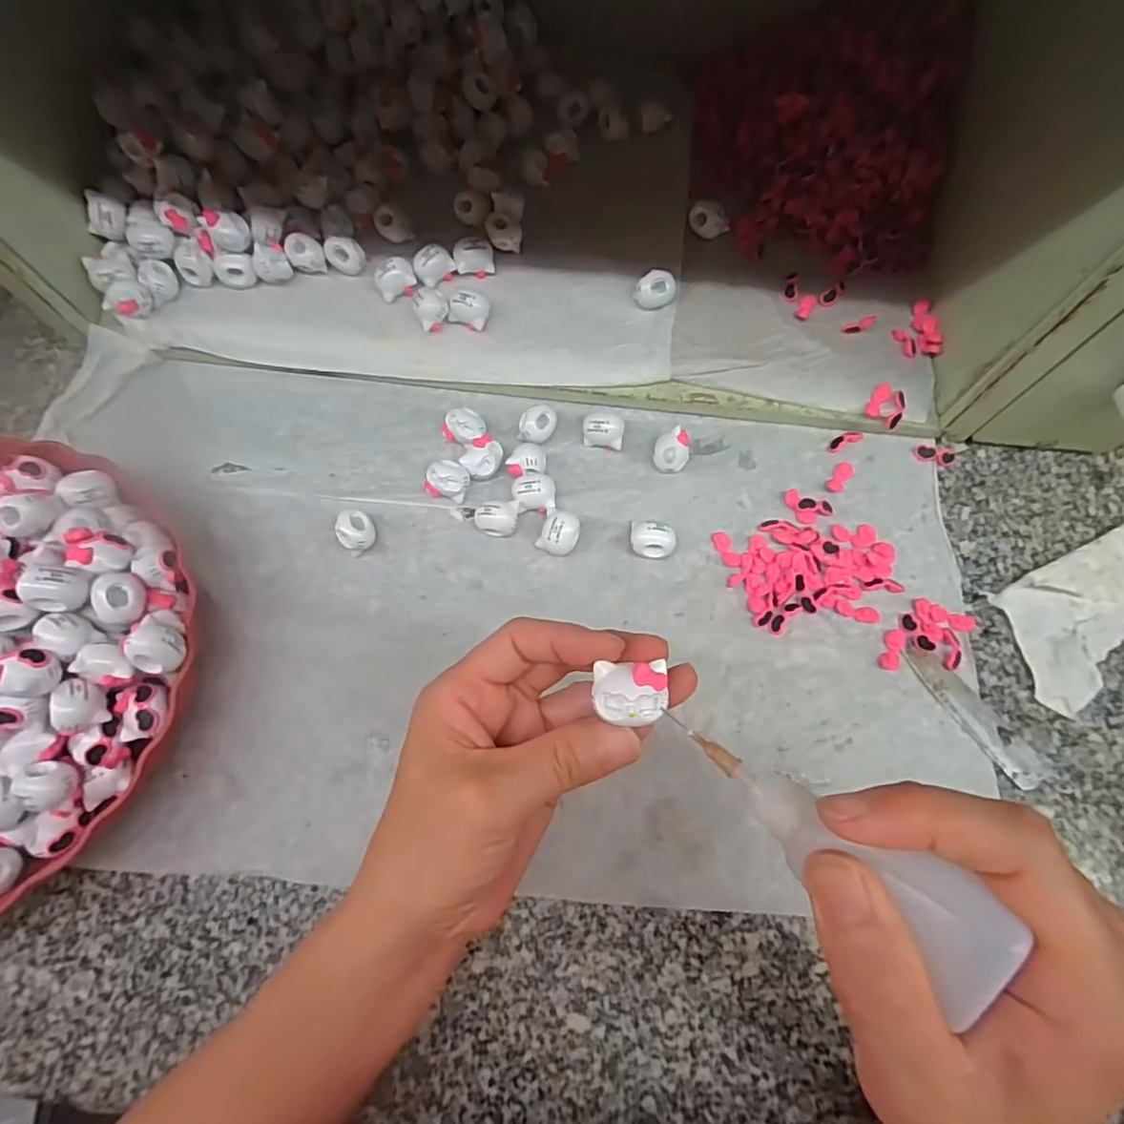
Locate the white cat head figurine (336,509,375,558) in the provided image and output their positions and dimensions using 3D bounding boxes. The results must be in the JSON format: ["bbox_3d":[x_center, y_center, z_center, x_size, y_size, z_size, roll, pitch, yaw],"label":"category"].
[{"bbox_3d":[-0.121,-0.018,0.346,0.019,0.019,0.023,-23,74,-7],"label":"white cat head figurine"}]

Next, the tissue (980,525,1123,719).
[{"bbox_3d":[0.309,0.028,0.334,0.116,0.012,0.072,-23,74,-7],"label":"tissue"}]

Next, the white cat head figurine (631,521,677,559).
[{"bbox_3d":[0.053,-0.012,0.342,0.025,0.020,0.019,0,72,0],"label":"white cat head figurine"}]

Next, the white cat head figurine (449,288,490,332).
[{"bbox_3d":[-0.060,-0.163,0.375,0.024,0.017,0.018,21,74,7],"label":"white cat head figurine"}]

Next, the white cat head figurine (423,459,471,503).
[{"bbox_3d":[-0.069,-0.049,0.357,0.024,0.020,0.022,0,72,0],"label":"white cat head figurine"}]

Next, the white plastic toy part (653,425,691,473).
[{"bbox_3d":[0.068,-0.069,0.361,0.021,0.018,0.026,21,74,7],"label":"white plastic toy part"}]

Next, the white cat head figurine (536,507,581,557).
[{"bbox_3d":[-0.002,-0.017,0.345,0.024,0.018,0.024,0,72,0],"label":"white cat head figurine"}]

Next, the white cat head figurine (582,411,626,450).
[{"bbox_3d":[0.026,-0.081,0.367,0.025,0.021,0.018,8,73,3],"label":"white cat head figurine"}]

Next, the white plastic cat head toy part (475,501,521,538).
[{"bbox_3d":[-0.038,-0.024,0.348,0.026,0.020,0.021,-6,73,-2],"label":"white plastic cat head toy part"}]

